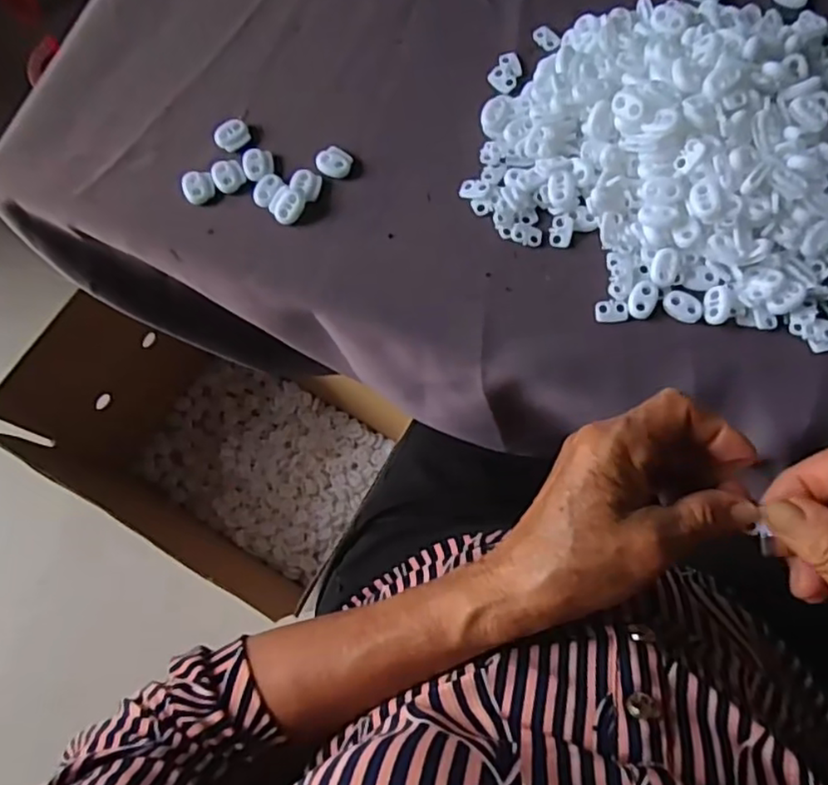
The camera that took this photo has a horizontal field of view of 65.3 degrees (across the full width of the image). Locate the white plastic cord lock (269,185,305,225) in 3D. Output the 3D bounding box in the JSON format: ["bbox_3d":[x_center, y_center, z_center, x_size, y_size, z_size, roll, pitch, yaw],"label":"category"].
[{"bbox_3d":[-0.078,-0.114,0.394,0.019,0.008,0.021,36,79,9],"label":"white plastic cord lock"}]

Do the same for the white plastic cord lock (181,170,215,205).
[{"bbox_3d":[-0.133,-0.127,0.400,0.019,0.005,0.020,0,75,1],"label":"white plastic cord lock"}]

